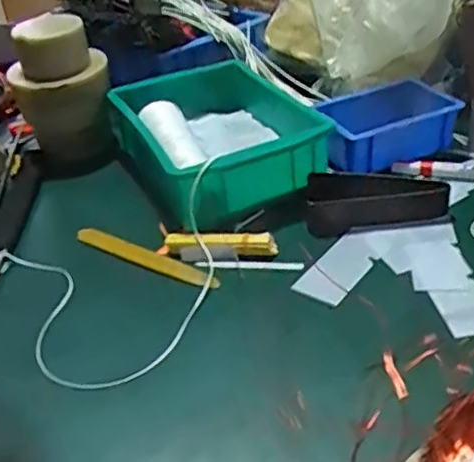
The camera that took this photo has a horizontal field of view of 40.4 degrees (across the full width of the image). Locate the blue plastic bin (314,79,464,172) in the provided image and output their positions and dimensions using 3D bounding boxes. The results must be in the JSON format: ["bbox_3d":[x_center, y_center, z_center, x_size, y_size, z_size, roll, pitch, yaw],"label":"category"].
[{"bbox_3d":[0.156,-0.113,0.710,0.164,0.057,0.096,-19,37,-18],"label":"blue plastic bin"}]

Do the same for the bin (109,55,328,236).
[{"bbox_3d":[-0.016,-0.103,0.699,0.185,0.080,0.222,-20,37,-19],"label":"bin"}]

